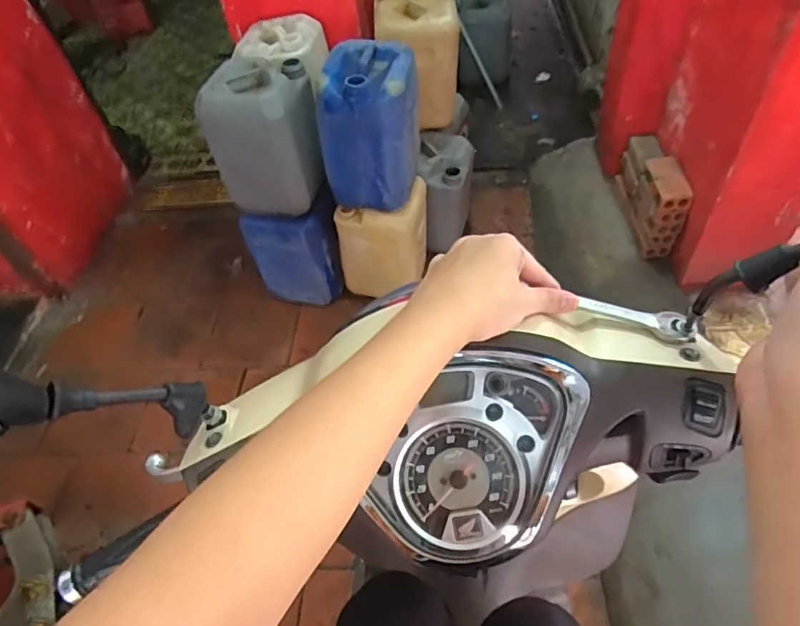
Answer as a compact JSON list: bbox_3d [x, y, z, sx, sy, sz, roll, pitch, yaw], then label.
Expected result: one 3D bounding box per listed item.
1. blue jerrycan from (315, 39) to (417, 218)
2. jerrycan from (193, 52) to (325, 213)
[{"bbox_3d":[-0.075,-0.508,1.440,0.250,0.369,0.250,5,52,12],"label":"blue jerrycan"},{"bbox_3d":[-0.371,-0.500,1.477,0.289,0.361,0.212,4,51,12],"label":"jerrycan"}]

